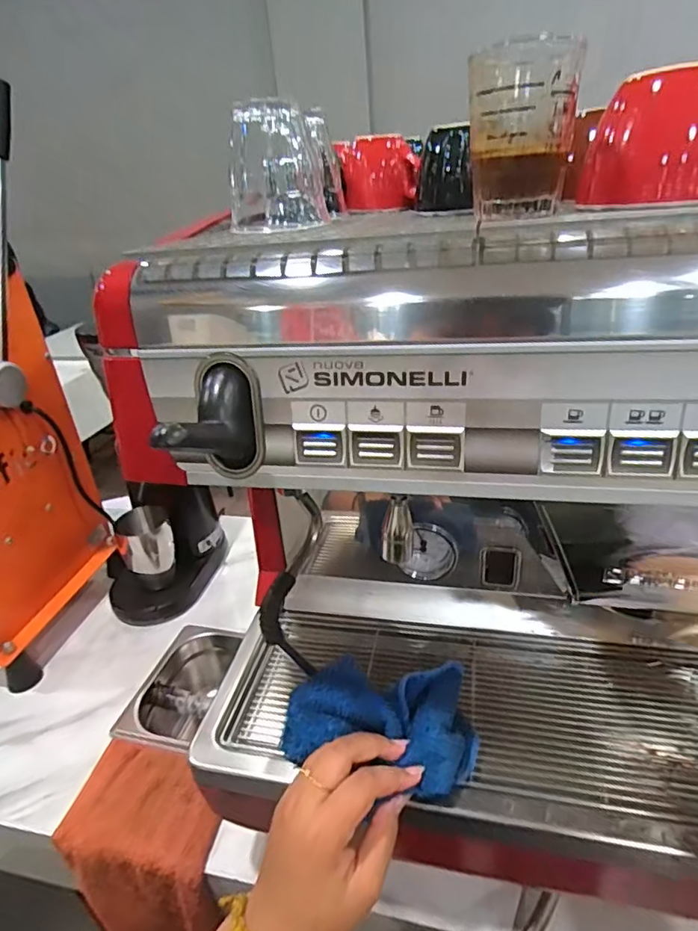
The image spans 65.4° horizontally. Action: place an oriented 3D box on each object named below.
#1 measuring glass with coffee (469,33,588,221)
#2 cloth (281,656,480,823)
[{"bbox_3d":[0.092,-0.174,0.289,0.053,0.079,0.052,5,31,19],"label":"measuring glass with coffee"},{"bbox_3d":[0.021,0.183,0.389,0.136,0.043,0.081,5,31,9],"label":"cloth"}]

